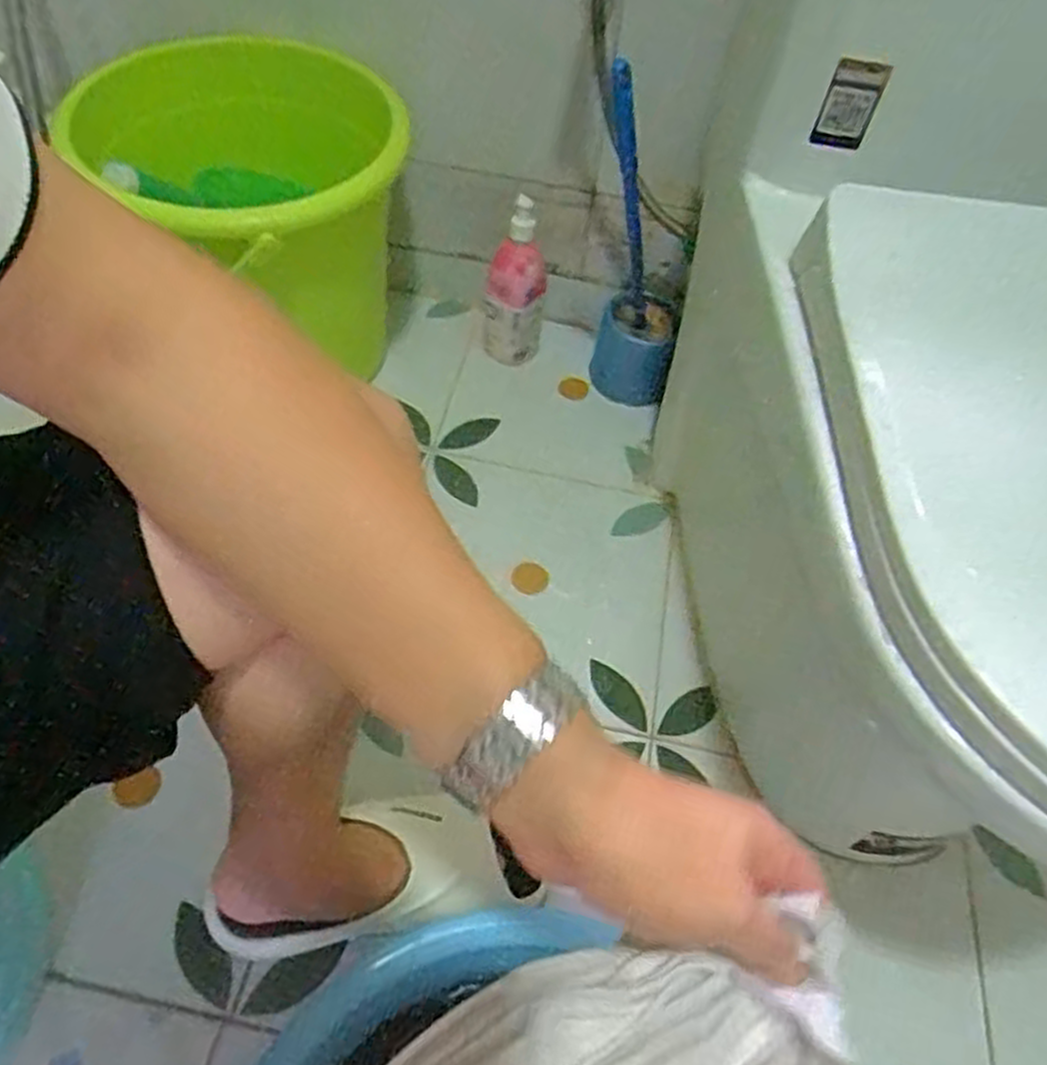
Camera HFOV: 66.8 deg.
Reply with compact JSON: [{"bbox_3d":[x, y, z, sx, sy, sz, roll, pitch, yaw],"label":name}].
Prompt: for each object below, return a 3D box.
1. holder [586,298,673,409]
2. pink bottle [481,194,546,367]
[{"bbox_3d":[0.136,-0.228,0.999,0.097,0.108,0.103,12,54,4],"label":"holder"},{"bbox_3d":[-0.008,-0.302,0.971,0.079,0.194,0.066,0,54,-5],"label":"pink bottle"}]

